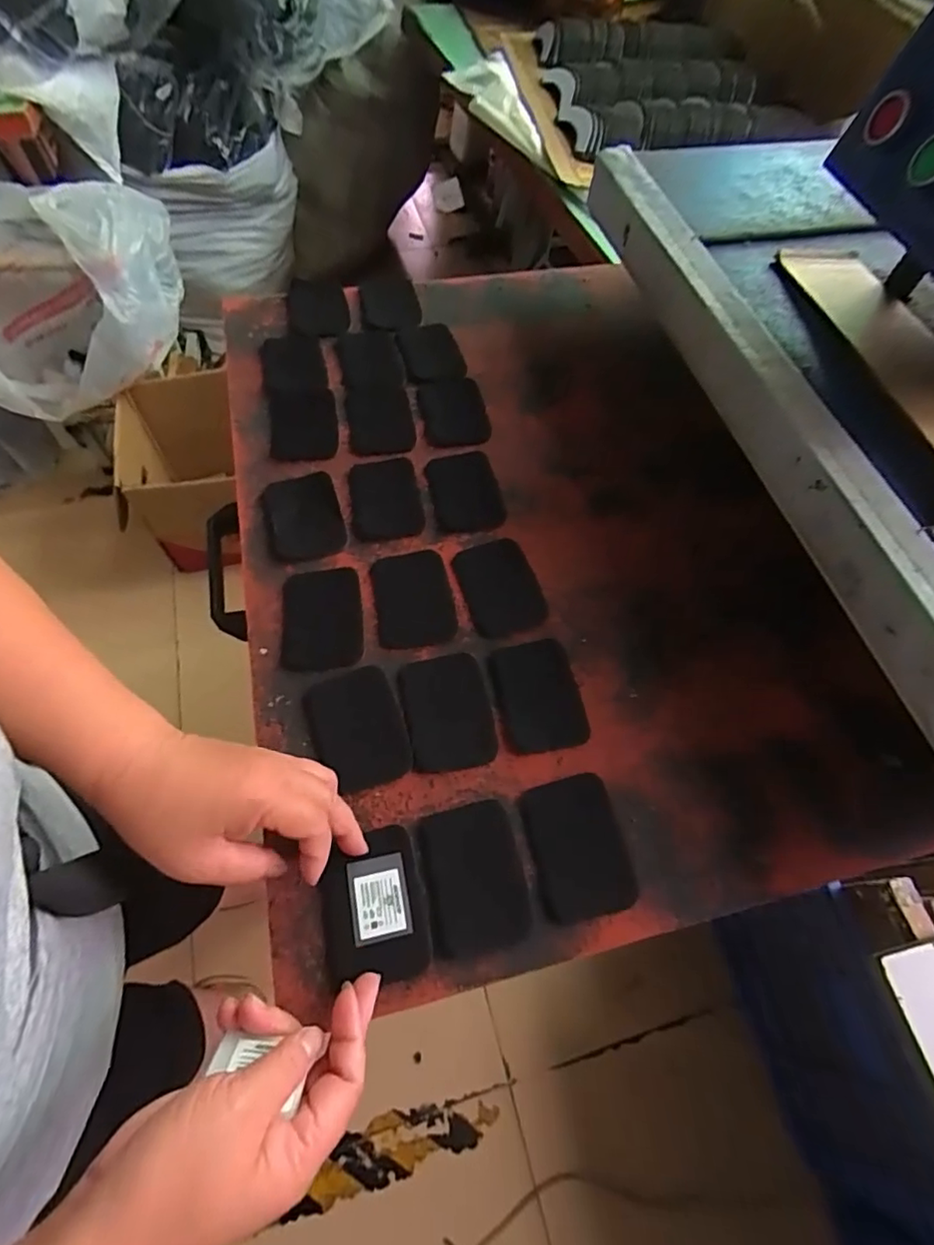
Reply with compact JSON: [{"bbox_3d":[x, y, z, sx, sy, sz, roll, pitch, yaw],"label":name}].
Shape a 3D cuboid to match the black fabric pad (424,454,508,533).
[{"bbox_3d":[-0.001,-0.123,0.521,0.062,0.004,0.089,-11,64,-9],"label":"black fabric pad"}]

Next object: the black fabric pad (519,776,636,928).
[{"bbox_3d":[0.075,0.151,0.380,0.061,0.009,0.087,-11,64,-9],"label":"black fabric pad"}]

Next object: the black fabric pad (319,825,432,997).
[{"bbox_3d":[-0.060,0.181,0.359,0.064,0.007,0.086,-9,63,-8],"label":"black fabric pad"}]

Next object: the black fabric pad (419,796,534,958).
[{"bbox_3d":[0.005,0.167,0.370,0.065,0.004,0.087,-10,64,-8],"label":"black fabric pad"}]

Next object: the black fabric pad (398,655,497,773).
[{"bbox_3d":[-0.014,0.067,0.422,0.064,0.004,0.085,-10,63,-8],"label":"black fabric pad"}]

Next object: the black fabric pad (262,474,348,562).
[{"bbox_3d":[-0.145,-0.093,0.499,0.065,0.004,0.087,-16,64,-11],"label":"black fabric pad"}]

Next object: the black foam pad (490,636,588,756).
[{"bbox_3d":[0.056,0.056,0.432,0.062,0.004,0.085,-11,64,-9],"label":"black foam pad"}]

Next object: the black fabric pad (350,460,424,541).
[{"bbox_3d":[-0.075,-0.114,0.512,0.063,0.004,0.087,-8,63,-7],"label":"black fabric pad"}]

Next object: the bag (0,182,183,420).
[{"bbox_3d":[-0.856,-0.665,1.165,0.470,0.289,0.310,-7,63,-7],"label":"bag"}]

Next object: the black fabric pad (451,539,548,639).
[{"bbox_3d":[0.029,-0.030,0.477,0.065,0.004,0.091,-16,64,-11],"label":"black fabric pad"}]

